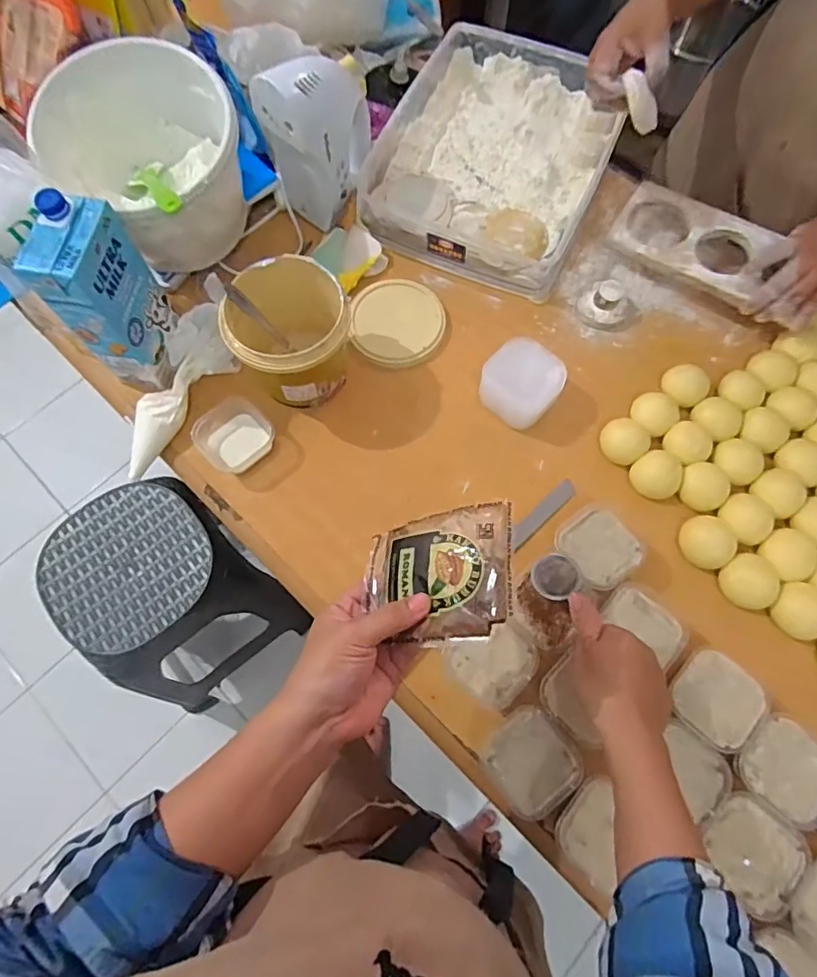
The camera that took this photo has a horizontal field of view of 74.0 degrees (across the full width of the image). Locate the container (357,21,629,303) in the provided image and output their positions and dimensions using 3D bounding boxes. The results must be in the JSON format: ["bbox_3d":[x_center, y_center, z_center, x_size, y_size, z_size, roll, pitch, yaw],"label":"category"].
[{"bbox_3d":[0.123,-0.467,0.754,0.287,0.066,0.378,21,71,8],"label":"container"}]

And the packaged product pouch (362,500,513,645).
[{"bbox_3d":[0.018,0.059,0.368,0.108,0.010,0.088,-15,58,26],"label":"packaged product pouch"}]

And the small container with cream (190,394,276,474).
[{"bbox_3d":[-0.201,-0.060,0.628,0.088,0.029,0.081,40,75,13],"label":"small container with cream"}]

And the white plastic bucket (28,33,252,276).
[{"bbox_3d":[-0.295,-0.372,0.631,0.197,0.146,0.225,-31,73,-11],"label":"white plastic bucket"}]

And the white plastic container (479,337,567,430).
[{"bbox_3d":[0.128,-0.120,0.628,0.084,0.059,0.080,41,75,14],"label":"white plastic container"}]

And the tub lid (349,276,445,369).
[{"bbox_3d":[-0.015,-0.210,0.686,0.115,0.008,0.113,0,87,0],"label":"tub lid"}]

